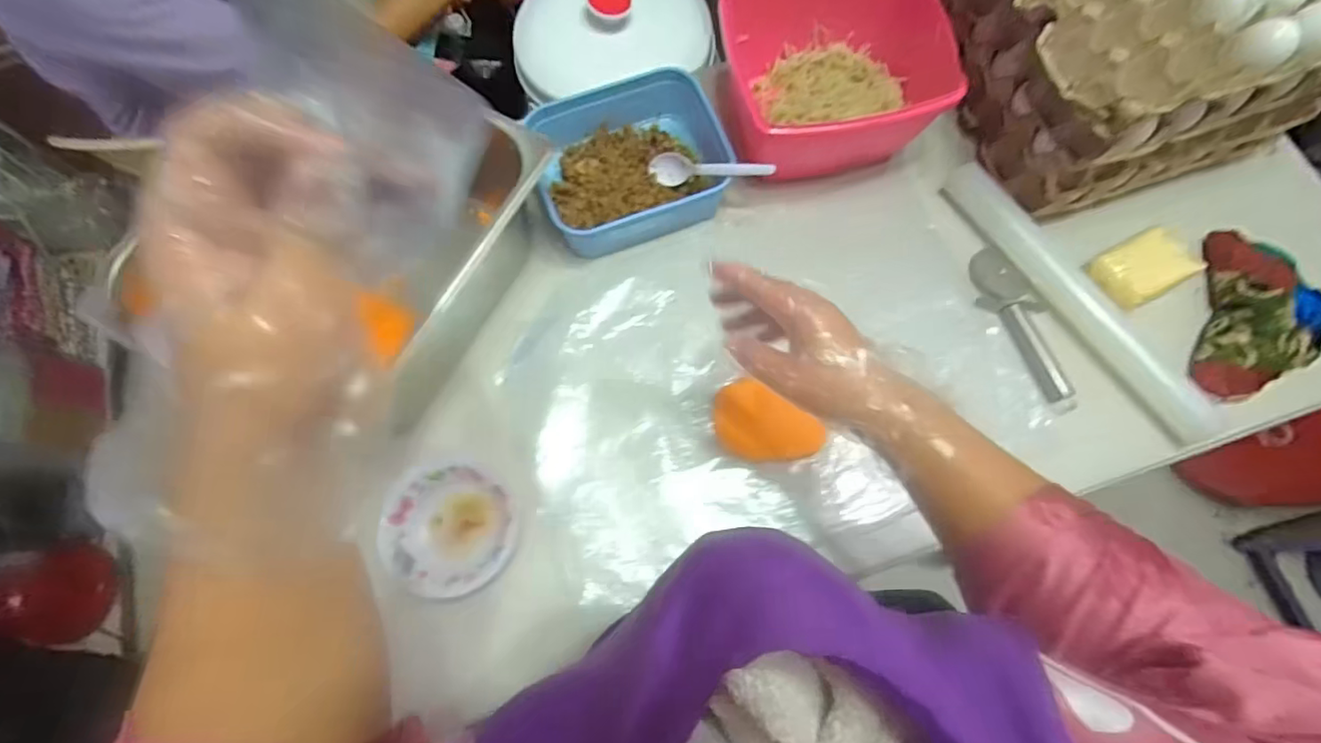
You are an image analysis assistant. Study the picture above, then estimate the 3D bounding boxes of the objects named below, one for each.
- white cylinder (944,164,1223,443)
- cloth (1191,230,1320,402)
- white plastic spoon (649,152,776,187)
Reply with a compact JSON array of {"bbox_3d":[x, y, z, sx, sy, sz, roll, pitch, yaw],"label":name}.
[{"bbox_3d":[0.410,-0.080,0.584,0.036,0.035,0.336,-29,74,-8],"label":"white cylinder"},{"bbox_3d":[0.585,-0.056,0.565,0.089,0.038,0.179,16,73,6],"label":"cloth"},{"bbox_3d":[0.051,-0.209,0.606,0.140,0.019,0.027,10,71,26],"label":"white plastic spoon"}]

